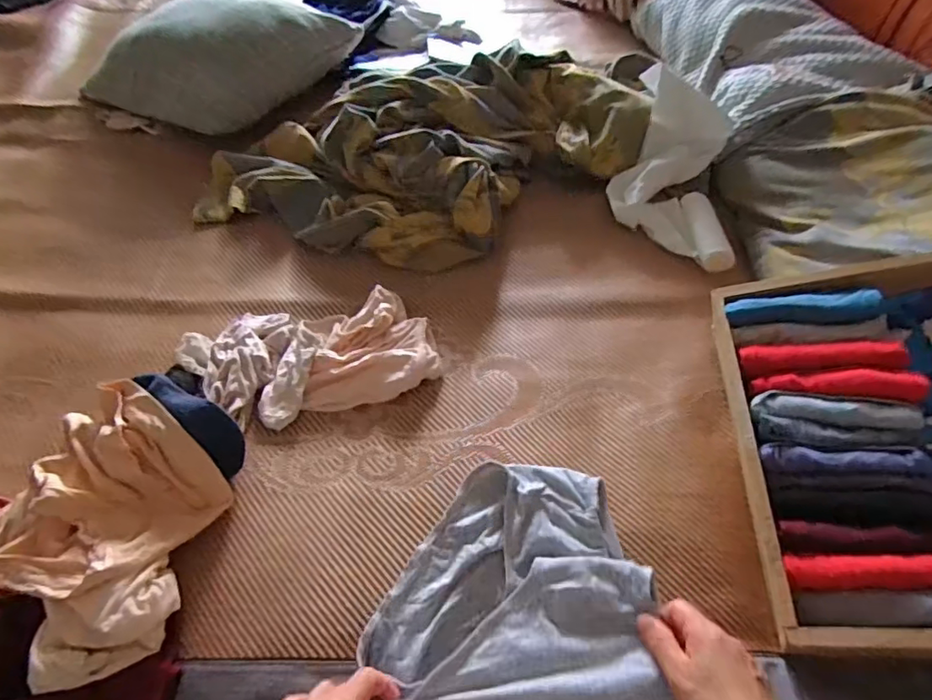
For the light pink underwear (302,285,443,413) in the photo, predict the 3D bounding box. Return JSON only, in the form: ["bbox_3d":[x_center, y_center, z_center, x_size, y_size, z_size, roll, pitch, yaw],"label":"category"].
[{"bbox_3d":[-0.120,-0.006,0.696,0.160,0.035,0.156,-6,51,-4],"label":"light pink underwear"}]

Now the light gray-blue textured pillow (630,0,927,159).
[{"bbox_3d":[0.543,-0.582,1.057,0.319,0.115,0.560,-8,52,-5],"label":"light gray-blue textured pillow"}]

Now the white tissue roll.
[{"bbox_3d":[0.316,-0.275,0.846,0.179,0.076,0.336,4,74,5],"label":"white tissue roll"}]

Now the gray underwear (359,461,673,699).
[{"bbox_3d":[0.035,0.222,0.516,0.244,0.031,0.224,-8,52,-4],"label":"gray underwear"}]

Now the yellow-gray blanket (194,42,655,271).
[{"bbox_3d":[-0.064,-0.337,0.908,0.696,0.102,0.440,-29,56,-20],"label":"yellow-gray blanket"}]

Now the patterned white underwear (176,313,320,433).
[{"bbox_3d":[-0.250,0.013,0.675,0.162,0.054,0.145,35,60,25],"label":"patterned white underwear"}]

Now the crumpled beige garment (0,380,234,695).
[{"bbox_3d":[-0.346,0.163,0.538,0.201,0.079,0.244,-38,60,-26],"label":"crumpled beige garment"}]

